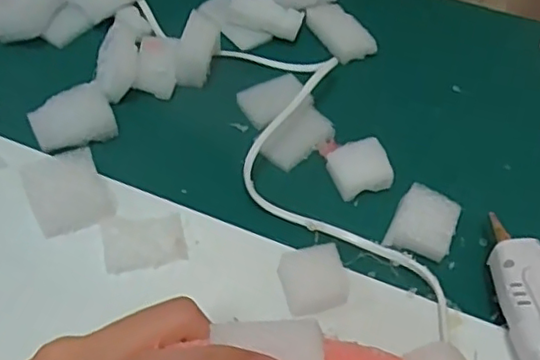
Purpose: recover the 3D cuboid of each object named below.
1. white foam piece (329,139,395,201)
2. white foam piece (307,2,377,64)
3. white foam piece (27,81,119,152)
[{"bbox_3d":[0.054,-0.007,0.376,0.033,0.015,0.029,-12,54,-13],"label":"white foam piece"},{"bbox_3d":[0.052,-0.109,0.457,0.032,0.014,0.051,-22,57,-20],"label":"white foam piece"},{"bbox_3d":[-0.119,-0.038,0.376,0.046,0.016,0.035,-23,57,-20],"label":"white foam piece"}]

